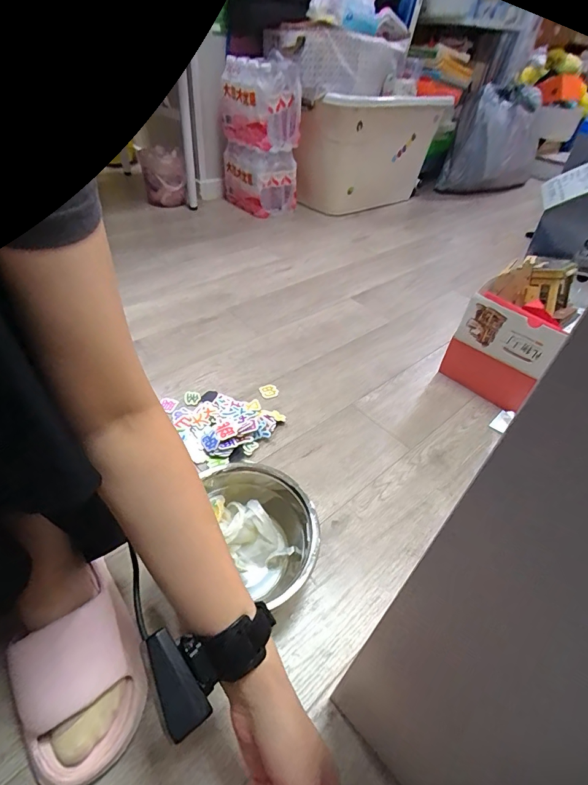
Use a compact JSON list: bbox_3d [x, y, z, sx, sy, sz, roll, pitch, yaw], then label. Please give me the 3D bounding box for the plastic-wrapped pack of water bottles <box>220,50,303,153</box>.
[{"bbox_3d":[-0.104,-1.013,1.372,0.192,0.243,0.246,-31,54,-32],"label":"plastic-wrapped pack of water bottles"}]

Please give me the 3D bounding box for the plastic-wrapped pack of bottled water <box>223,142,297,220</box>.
[{"bbox_3d":[-0.131,-0.828,1.524,0.185,0.216,0.253,-26,52,-29],"label":"plastic-wrapped pack of bottled water"}]

